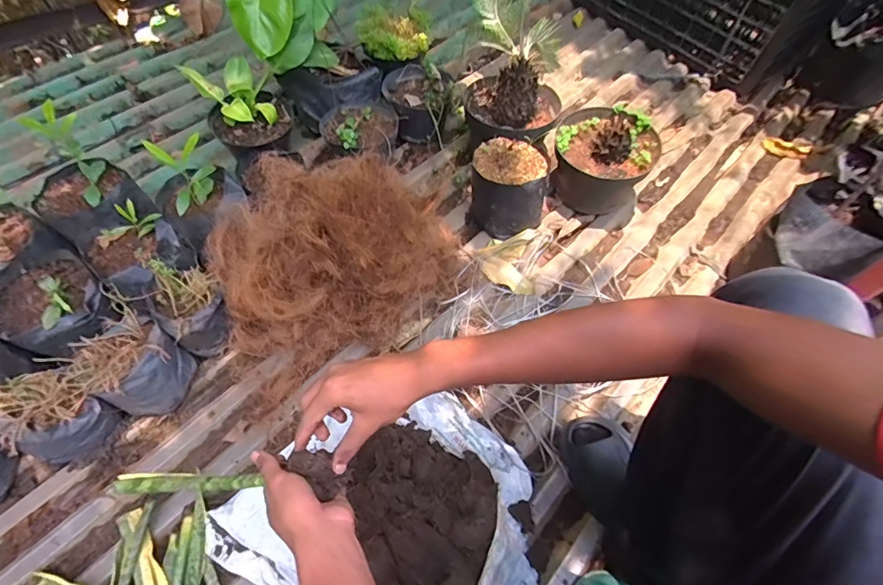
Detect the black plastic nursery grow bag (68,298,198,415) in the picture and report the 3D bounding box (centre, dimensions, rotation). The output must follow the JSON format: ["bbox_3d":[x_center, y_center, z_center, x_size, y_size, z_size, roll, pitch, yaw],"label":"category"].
[{"bbox_3d":[-0.508,0.120,0.743,0.155,0.115,0.132,27,59,10],"label":"black plastic nursery grow bag"}]

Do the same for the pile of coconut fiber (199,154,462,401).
[{"bbox_3d":[-0.181,-0.084,0.810,0.428,0.222,0.315,-26,65,-21],"label":"pile of coconut fiber"}]

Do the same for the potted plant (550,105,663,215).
[{"bbox_3d":[0.350,-0.296,1.002,0.209,0.183,0.178,36,61,15],"label":"potted plant"}]

